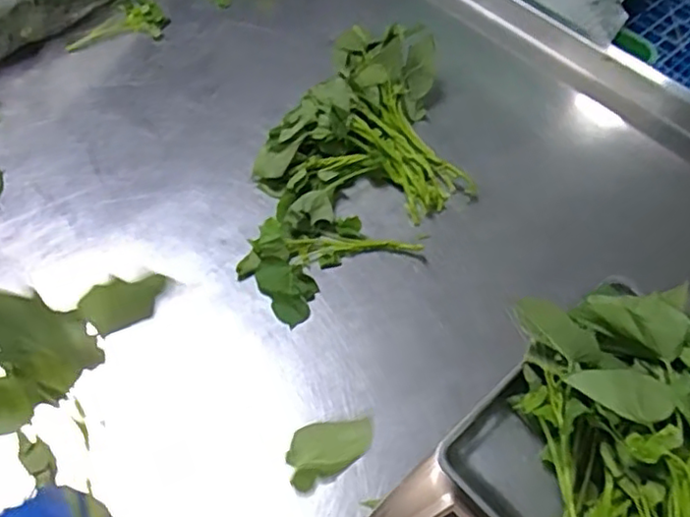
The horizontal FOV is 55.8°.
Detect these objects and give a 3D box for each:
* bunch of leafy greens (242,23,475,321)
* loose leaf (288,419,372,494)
[{"bbox_3d":[0.016,-0.105,0.738,0.226,0.094,0.365,25,59,12],"label":"bunch of leafy greens"},{"bbox_3d":[-0.010,0.127,0.440,0.062,0.021,0.036,-20,61,-16],"label":"loose leaf"}]

